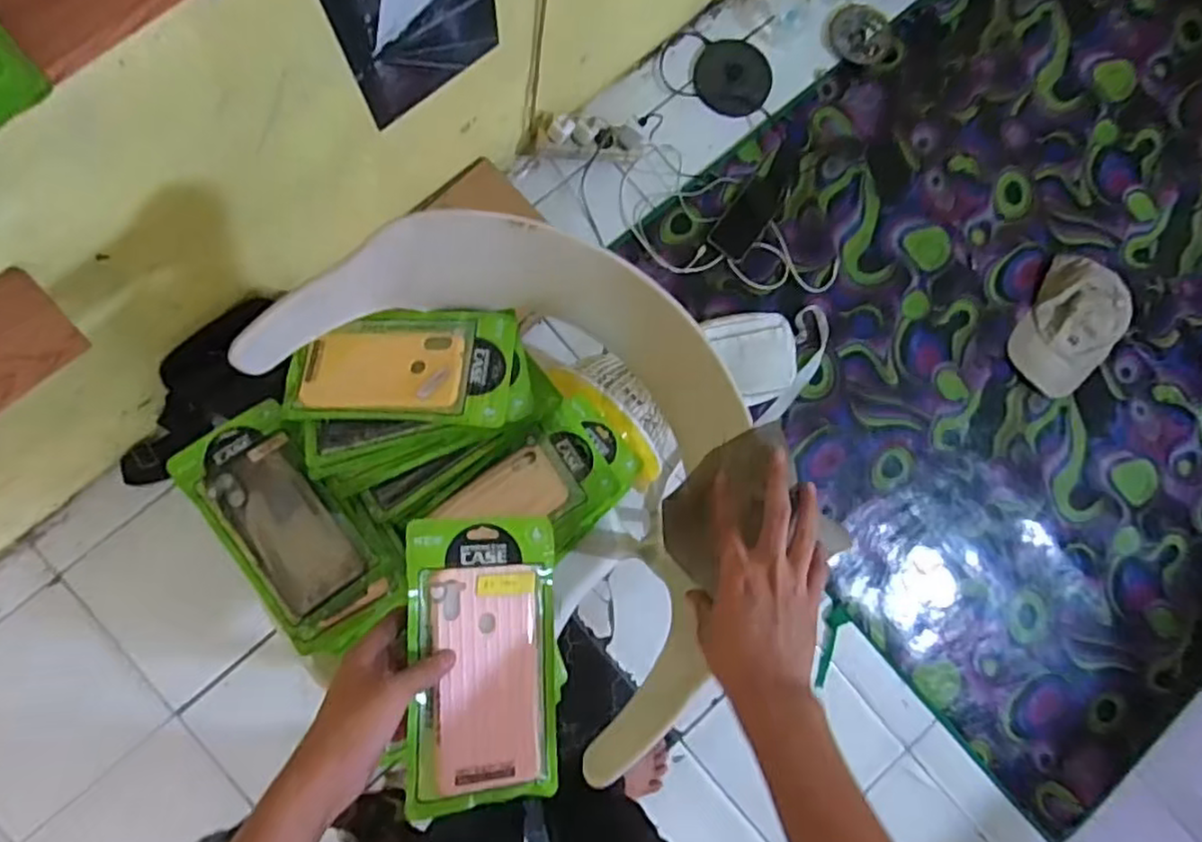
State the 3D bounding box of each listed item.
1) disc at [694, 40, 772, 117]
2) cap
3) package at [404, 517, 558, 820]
[{"bbox_3d":[0.255,-0.661,1.343,0.142,0.013,0.140,1,84,-6],"label":"disc"},{"bbox_3d":[0.901,-0.178,1.330,0.172,0.067,0.252,31,82,-2],"label":"cap"},{"bbox_3d":[-0.088,0.179,0.525,0.110,0.011,0.206,2,83,-22],"label":"package"}]

